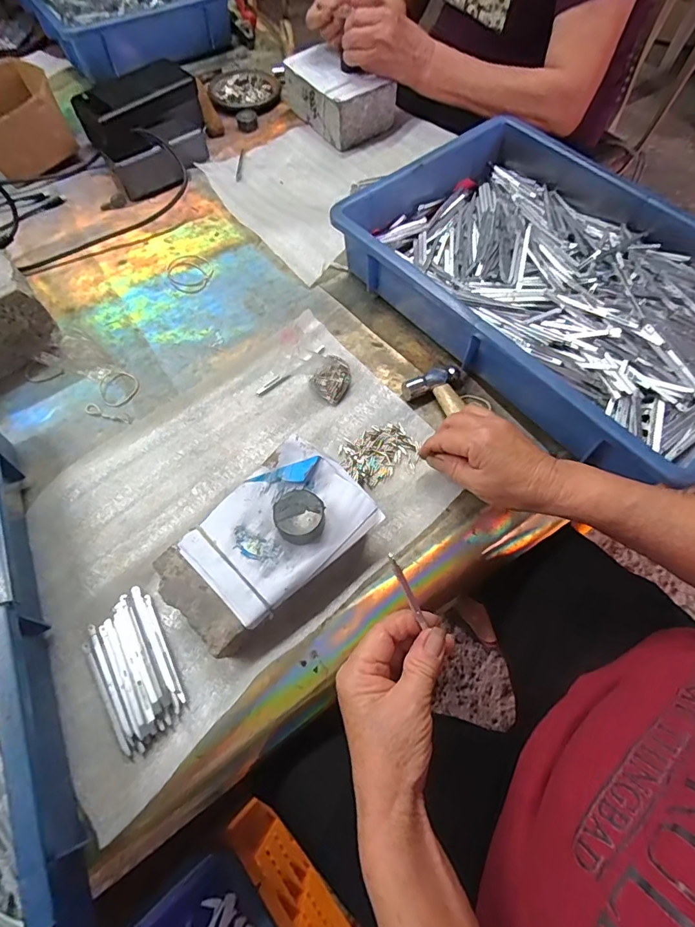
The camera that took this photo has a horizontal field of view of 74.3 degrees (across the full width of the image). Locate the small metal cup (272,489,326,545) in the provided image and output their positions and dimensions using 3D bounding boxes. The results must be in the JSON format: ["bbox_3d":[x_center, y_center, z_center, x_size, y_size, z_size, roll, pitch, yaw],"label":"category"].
[{"bbox_3d":[-0.037,0.041,0.356,0.038,0.017,0.037,0,63,0],"label":"small metal cup"}]

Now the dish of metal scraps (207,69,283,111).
[{"bbox_3d":[-0.167,-0.604,0.744,0.108,0.014,0.118,0,63,0],"label":"dish of metal scraps"}]

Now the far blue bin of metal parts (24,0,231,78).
[{"bbox_3d":[-0.425,-0.847,0.836,0.284,0.094,0.469,-32,67,-15],"label":"far blue bin of metal parts"}]

